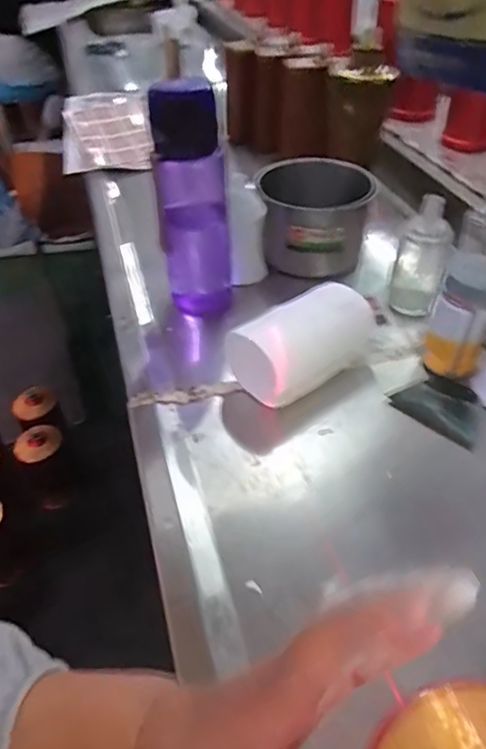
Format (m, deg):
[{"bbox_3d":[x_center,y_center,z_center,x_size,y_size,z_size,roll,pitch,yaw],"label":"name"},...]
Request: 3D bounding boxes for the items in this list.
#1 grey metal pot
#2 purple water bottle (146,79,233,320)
[{"bbox_3d":[0.088,-0.183,0.674,0.126,0.110,0.129,-3,43,3],"label":"grey metal pot"},{"bbox_3d":[-0.049,-0.160,0.554,0.072,0.231,0.070,-10,43,-4],"label":"purple water bottle"}]

